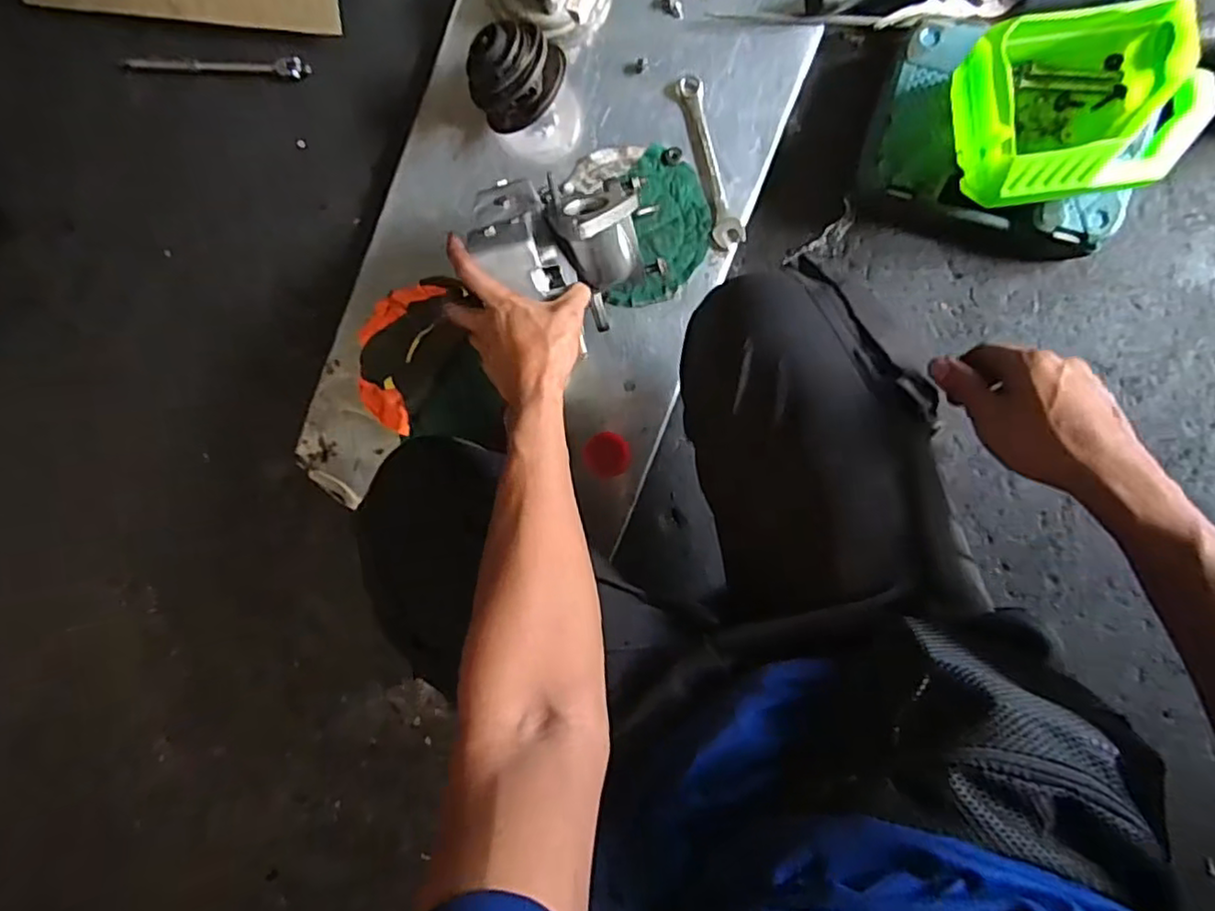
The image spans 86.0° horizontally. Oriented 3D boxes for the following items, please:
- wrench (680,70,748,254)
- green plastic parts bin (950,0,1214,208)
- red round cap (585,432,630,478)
[{"bbox_3d":[0.119,-0.338,0.749,0.033,0.005,0.201,-14,90,7],"label":"wrench"},{"bbox_3d":[0.465,-0.341,0.648,0.203,0.109,0.171,-6,91,7],"label":"green plastic parts bin"},{"bbox_3d":[0.000,-0.001,0.762,0.049,0.014,0.051,-7,91,7],"label":"red round cap"}]

